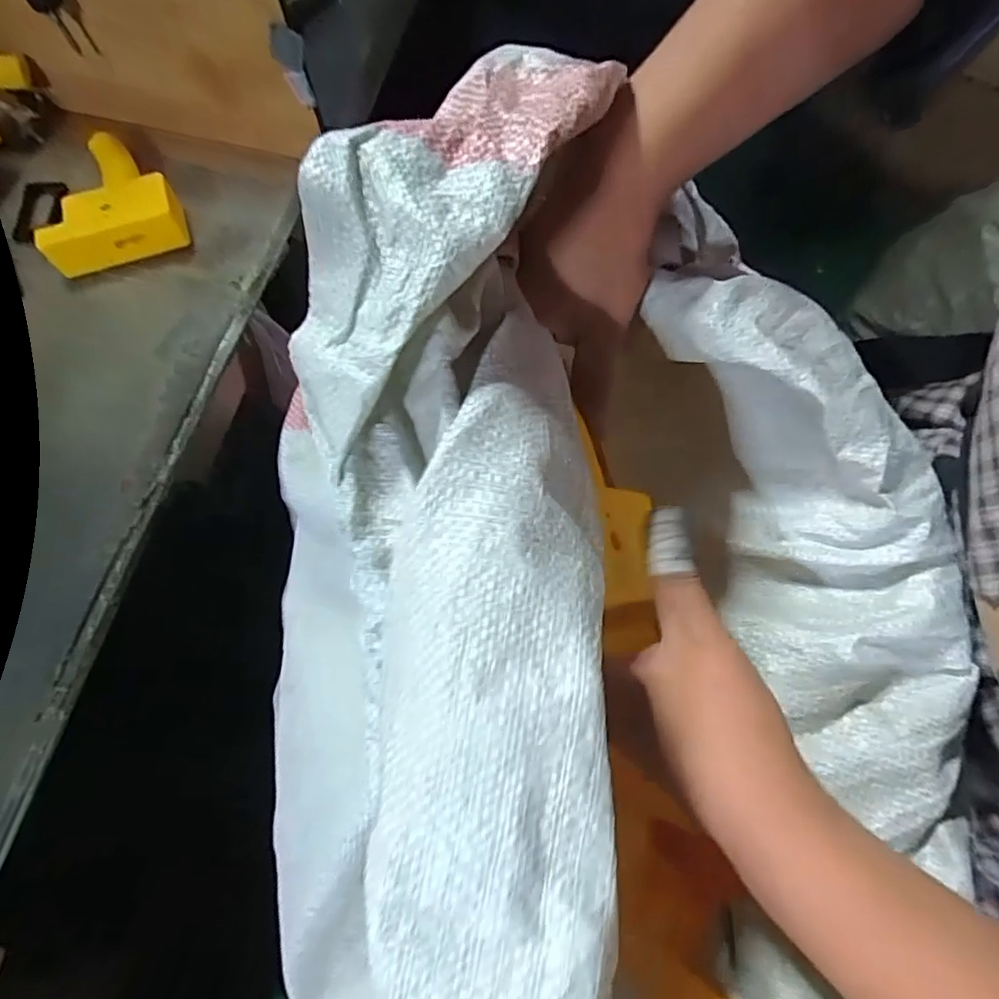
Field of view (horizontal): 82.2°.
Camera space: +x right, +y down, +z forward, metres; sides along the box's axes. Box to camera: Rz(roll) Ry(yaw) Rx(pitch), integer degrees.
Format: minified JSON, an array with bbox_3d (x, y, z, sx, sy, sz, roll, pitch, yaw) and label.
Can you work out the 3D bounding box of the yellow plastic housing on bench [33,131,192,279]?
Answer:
[{"bbox_3d":[-0.416,-0.326,0.602,0.137,0.035,0.170,-21,74,-7],"label":"yellow plastic housing on bench"}]

